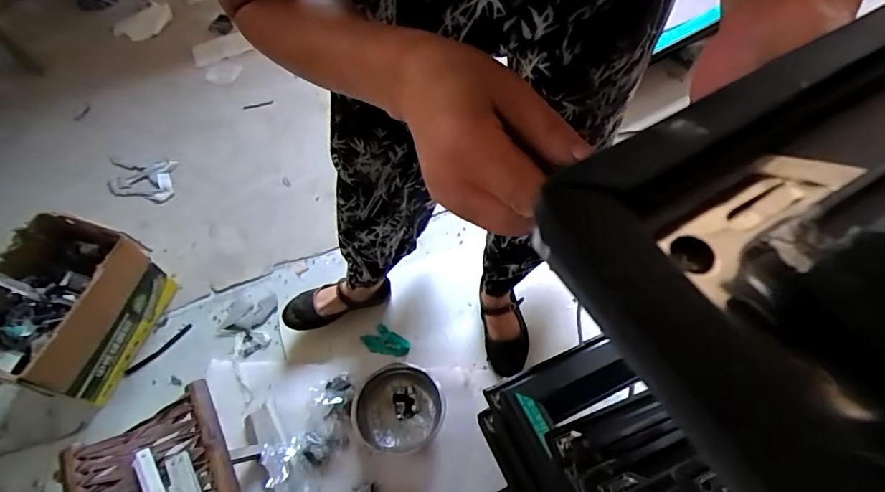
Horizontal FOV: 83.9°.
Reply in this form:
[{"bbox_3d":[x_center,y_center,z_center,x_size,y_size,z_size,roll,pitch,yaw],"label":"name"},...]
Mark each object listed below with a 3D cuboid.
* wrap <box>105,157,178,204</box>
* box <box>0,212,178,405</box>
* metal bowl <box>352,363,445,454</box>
[{"bbox_3d":[-0.893,-0.205,1.447,0.256,0.029,0.156,10,58,7],"label":"wrap"},{"bbox_3d":[-0.835,0.150,1.105,0.278,0.274,0.357,9,58,6],"label":"box"},{"bbox_3d":[-0.095,0.343,1.045,0.189,0.078,0.173,-2,59,3],"label":"metal bowl"}]

